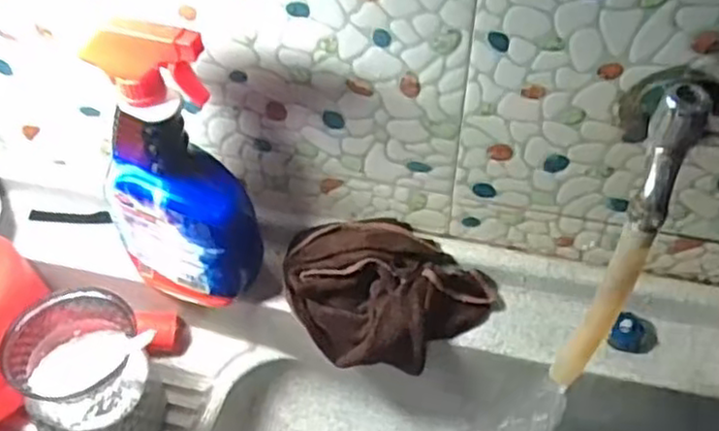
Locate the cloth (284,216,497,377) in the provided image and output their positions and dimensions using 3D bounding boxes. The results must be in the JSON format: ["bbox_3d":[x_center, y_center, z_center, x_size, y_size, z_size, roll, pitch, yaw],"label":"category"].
[{"bbox_3d":[0.026,0.067,0.635,0.176,0.083,0.111,11,53,10],"label":"cloth"}]

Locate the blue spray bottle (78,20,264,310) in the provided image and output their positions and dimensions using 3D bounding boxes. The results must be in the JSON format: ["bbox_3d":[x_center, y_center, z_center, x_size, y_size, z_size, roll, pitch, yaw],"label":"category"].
[{"bbox_3d":[-0.149,-0.035,0.556,0.106,0.262,0.074,23,56,19],"label":"blue spray bottle"}]

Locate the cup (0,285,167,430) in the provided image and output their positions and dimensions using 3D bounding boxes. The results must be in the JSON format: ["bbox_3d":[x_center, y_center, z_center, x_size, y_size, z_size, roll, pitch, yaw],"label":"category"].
[{"bbox_3d":[-0.228,0.139,0.605,0.099,0.121,0.114,-26,56,-18],"label":"cup"}]

